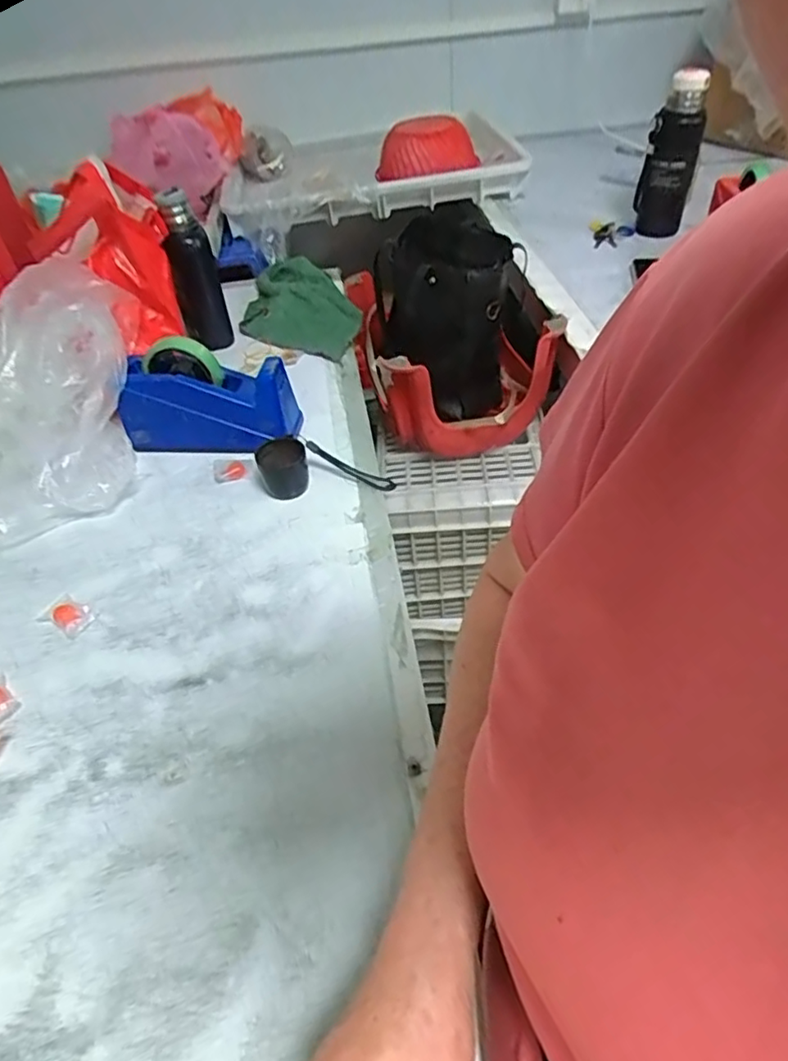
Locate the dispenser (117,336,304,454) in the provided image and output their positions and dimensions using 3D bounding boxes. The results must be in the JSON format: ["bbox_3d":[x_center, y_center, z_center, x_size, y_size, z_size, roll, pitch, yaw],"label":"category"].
[{"bbox_3d":[-0.218,-0.151,0.723,0.201,0.123,0.057,-2,45,3],"label":"dispenser"}]

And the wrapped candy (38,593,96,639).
[{"bbox_3d":[-0.305,0.077,0.574,0.054,0.013,0.030,25,52,27],"label":"wrapped candy"}]

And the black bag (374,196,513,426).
[{"bbox_3d":[0.078,-0.329,0.936,0.178,0.217,0.234,1,45,6],"label":"black bag"}]

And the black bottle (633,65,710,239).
[{"bbox_3d":[0.444,-0.596,0.993,0.078,0.226,0.057,16,48,20],"label":"black bottle"}]

